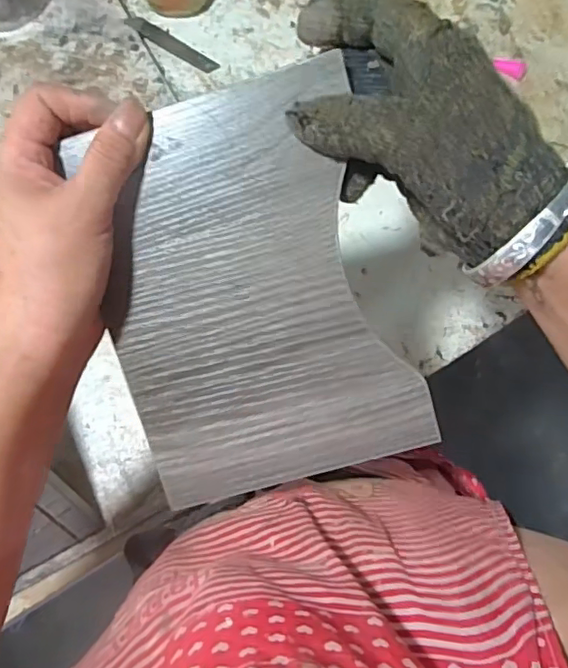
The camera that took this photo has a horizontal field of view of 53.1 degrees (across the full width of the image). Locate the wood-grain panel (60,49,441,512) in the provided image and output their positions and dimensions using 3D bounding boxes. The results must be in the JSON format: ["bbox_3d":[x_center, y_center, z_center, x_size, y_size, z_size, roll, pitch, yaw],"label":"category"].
[{"bbox_3d":[-0.017,-0.016,0.278,0.139,0.006,0.190,-16,100,5],"label":"wood-grain panel"}]

